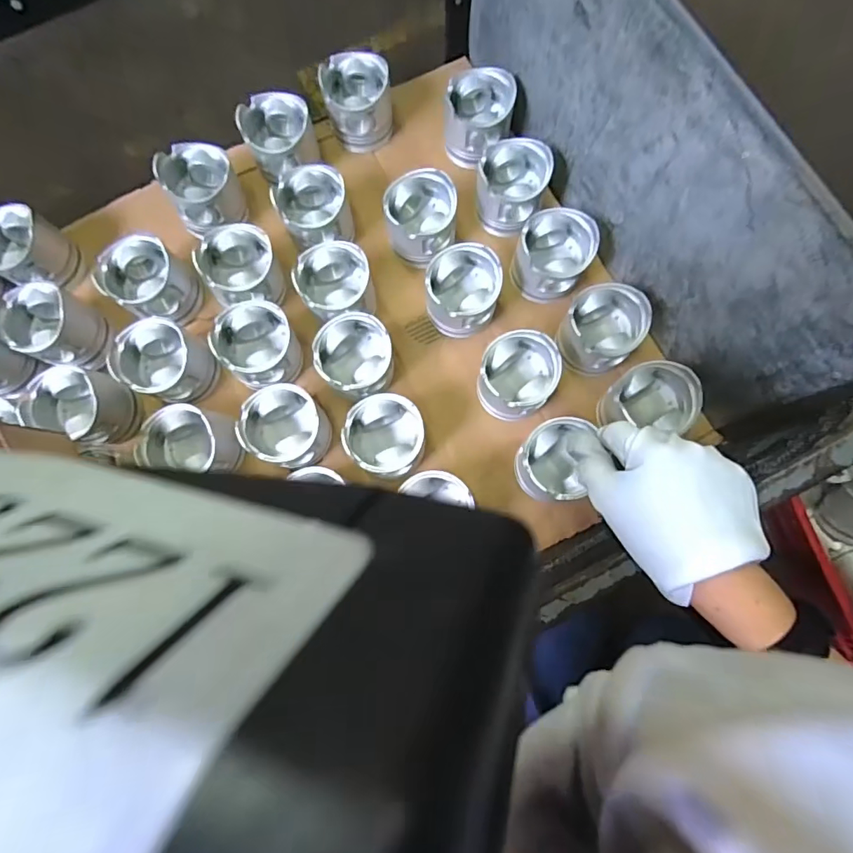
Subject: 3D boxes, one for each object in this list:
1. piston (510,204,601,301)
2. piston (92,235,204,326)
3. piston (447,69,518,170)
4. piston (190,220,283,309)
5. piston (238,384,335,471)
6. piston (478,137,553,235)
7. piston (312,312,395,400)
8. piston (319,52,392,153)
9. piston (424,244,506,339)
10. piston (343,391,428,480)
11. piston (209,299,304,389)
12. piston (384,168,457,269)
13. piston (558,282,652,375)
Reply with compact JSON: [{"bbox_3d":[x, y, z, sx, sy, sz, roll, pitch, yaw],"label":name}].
[{"bbox_3d":[0.162,-0.218,0.625,0.090,0.075,0.091,0,79,1],"label":"piston"},{"bbox_3d":[-0.353,-0.184,0.629,0.102,0.072,0.094,0,79,1],"label":"piston"},{"bbox_3d":[0.072,-0.428,0.684,0.094,0.073,0.102,4,79,2],"label":"piston"},{"bbox_3d":[-0.236,-0.202,0.630,0.090,0.072,0.098,0,79,1],"label":"piston"},{"bbox_3d":[-0.172,0.004,0.604,0.090,0.092,0.094,0,79,1],"label":"piston"},{"bbox_3d":[0.114,-0.318,0.657,0.092,0.079,0.101,7,79,3],"label":"piston"},{"bbox_3d":[-0.088,-0.084,0.612,0.091,0.087,0.089,0,79,1],"label":"piston"},{"bbox_3d":[-0.097,-0.463,0.698,0.095,0.082,0.090,-4,78,0],"label":"piston"},{"bbox_3d":[0.046,-0.169,0.626,0.089,0.088,0.097,0,79,1],"label":"piston"},{"bbox_3d":[-0.048,0.016,0.600,0.094,0.080,0.097,-20,79,-3],"label":"piston"},{"bbox_3d":[-0.210,-0.102,0.619,0.091,0.078,0.100,-27,79,-4],"label":"piston"},{"bbox_3d":[-0.007,-0.272,0.644,0.093,0.072,0.104,-1,79,1],"label":"piston"},{"bbox_3d":[0.215,-0.119,0.603,0.092,0.073,0.099,0,79,1],"label":"piston"}]

